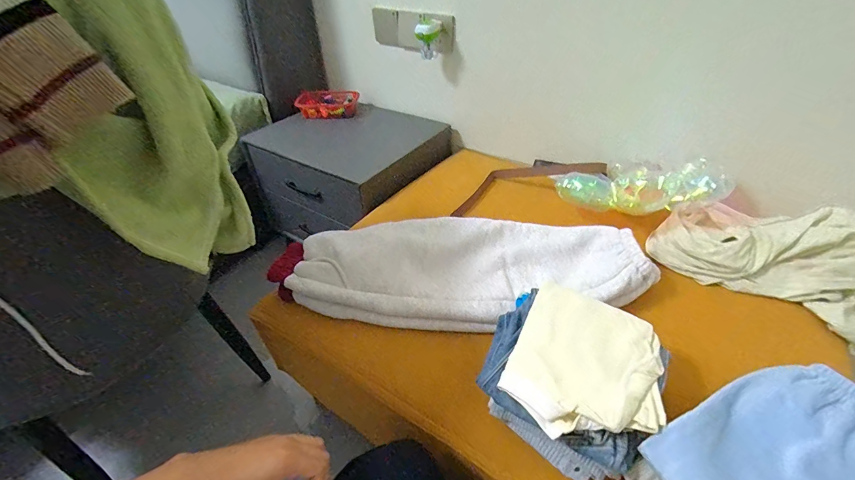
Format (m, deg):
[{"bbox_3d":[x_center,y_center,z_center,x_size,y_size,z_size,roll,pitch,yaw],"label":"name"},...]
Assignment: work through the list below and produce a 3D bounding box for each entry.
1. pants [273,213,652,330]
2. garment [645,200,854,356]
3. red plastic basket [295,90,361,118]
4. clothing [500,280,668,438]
[{"bbox_3d":[0.057,0.040,0.660,0.603,0.062,0.240,1,40,3],"label":"pants"},{"bbox_3d":[0.589,0.020,0.641,0.339,0.122,0.197,31,50,32],"label":"garment"},{"bbox_3d":[-0.307,-0.423,1.165,0.185,0.060,0.112,-5,41,-4],"label":"red plastic basket"},{"bbox_3d":[0.187,0.144,0.444,0.166,0.032,0.182,17,44,20],"label":"clothing"}]

